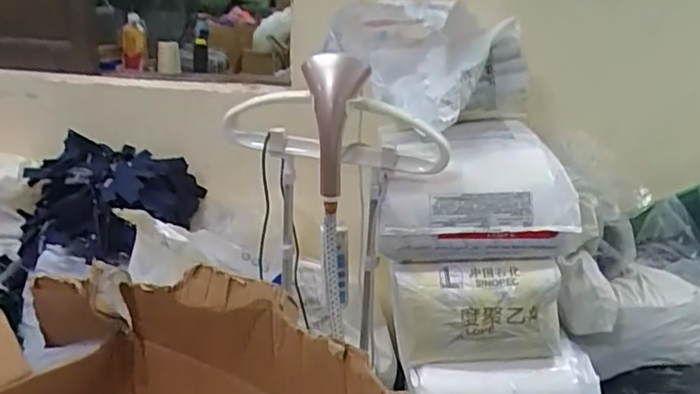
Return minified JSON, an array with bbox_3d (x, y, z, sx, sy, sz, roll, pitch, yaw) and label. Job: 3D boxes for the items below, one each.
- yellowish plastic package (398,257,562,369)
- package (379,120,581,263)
[{"bbox_3d":[0.255,0.232,1.210,0.333,0.208,0.075,1,18,-4],"label":"yellowish plastic package"},{"bbox_3d":[0.243,-0.006,1.216,0.370,0.234,0.198,1,18,-5],"label":"package"}]

